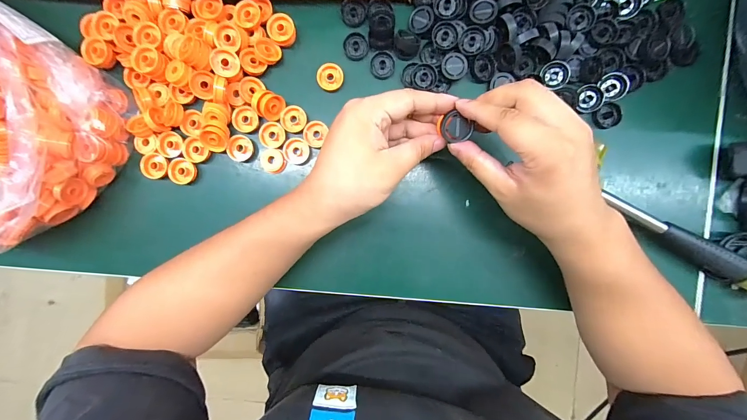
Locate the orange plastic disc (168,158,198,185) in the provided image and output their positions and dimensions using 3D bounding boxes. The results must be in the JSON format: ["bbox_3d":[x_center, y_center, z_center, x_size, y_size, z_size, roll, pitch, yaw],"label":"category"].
[{"bbox_3d":[-0.194,-0.039,0.322,0.024,0.009,0.025,0,91,0],"label":"orange plastic disc"}]

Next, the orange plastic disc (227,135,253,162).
[{"bbox_3d":[-0.135,-0.062,0.321,0.021,0.011,0.026,21,91,0],"label":"orange plastic disc"}]

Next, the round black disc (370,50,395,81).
[{"bbox_3d":[0.009,-0.146,0.320,0.024,0.008,0.025,-1,91,0],"label":"round black disc"}]

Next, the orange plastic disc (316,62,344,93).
[{"bbox_3d":[-0.043,-0.133,0.318,0.025,0.010,0.026,0,91,0],"label":"orange plastic disc"}]

